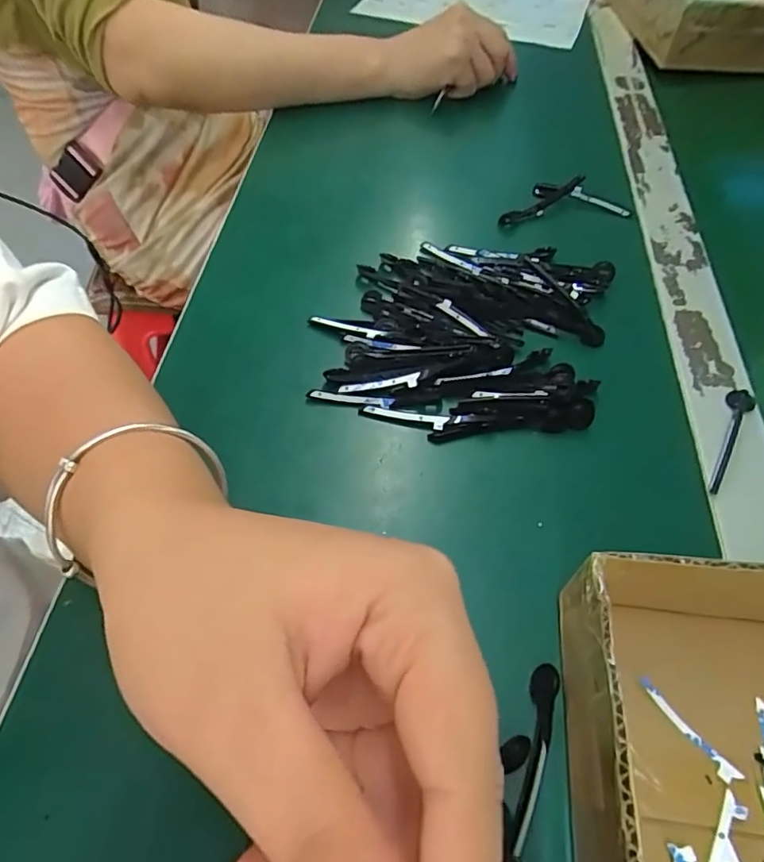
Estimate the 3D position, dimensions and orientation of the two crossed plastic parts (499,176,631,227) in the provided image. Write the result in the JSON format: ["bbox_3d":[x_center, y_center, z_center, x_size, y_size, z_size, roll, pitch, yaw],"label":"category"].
[{"bbox_3d":[0.132,-0.174,0.405,0.092,0.019,0.039,-4,56,-3],"label":"two crossed plastic parts"}]

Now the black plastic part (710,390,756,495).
[{"bbox_3d":[0.183,0.003,0.292,0.014,0.004,0.071,31,61,19],"label":"black plastic part"}]

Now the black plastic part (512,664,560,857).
[{"bbox_3d":[0.058,0.122,0.207,0.009,0.007,0.063,13,57,8],"label":"black plastic part"}]

